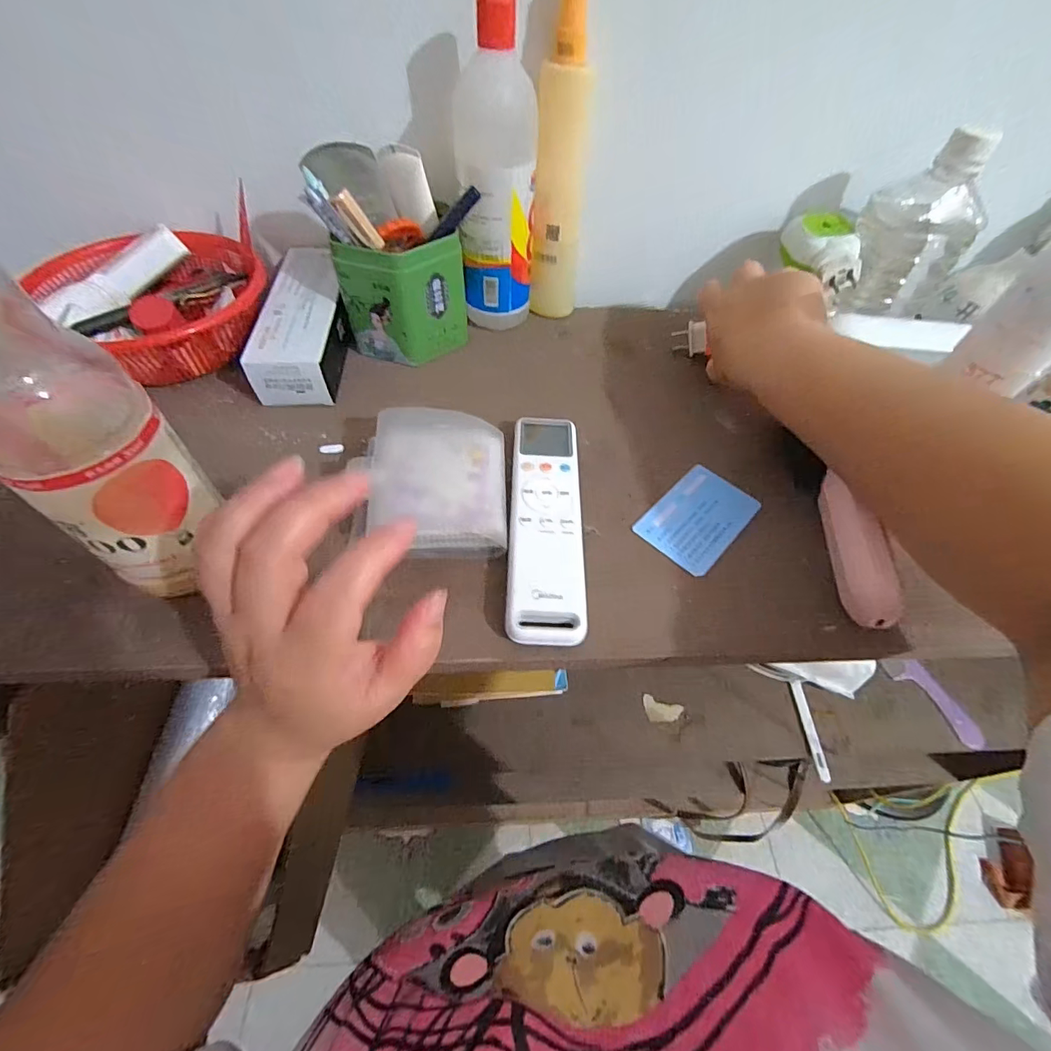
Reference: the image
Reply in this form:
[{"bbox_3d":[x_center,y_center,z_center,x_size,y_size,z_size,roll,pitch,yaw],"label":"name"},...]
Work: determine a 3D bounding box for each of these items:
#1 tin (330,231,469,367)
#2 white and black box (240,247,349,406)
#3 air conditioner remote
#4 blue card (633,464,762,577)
[{"bbox_3d":[-0.096,-0.184,0.382,0.072,0.085,0.065,23,56,13],"label":"tin"},{"bbox_3d":[-0.178,-0.166,0.389,0.058,0.046,0.150,-2,54,-4],"label":"white and black box"},{"bbox_3d":[0.013,-0.005,0.307,0.045,0.015,0.168,2,54,-1],"label":"air conditioner remote"},{"bbox_3d":[0.120,-0.006,0.325,0.055,0.004,0.084,39,61,23],"label":"blue card"}]

